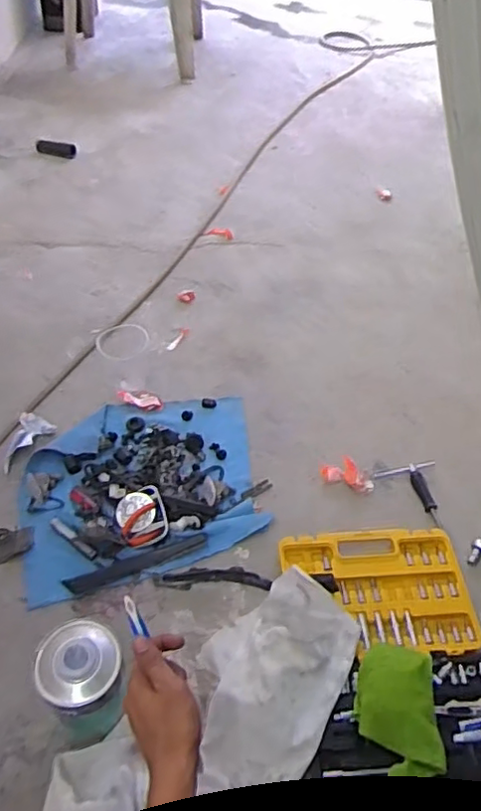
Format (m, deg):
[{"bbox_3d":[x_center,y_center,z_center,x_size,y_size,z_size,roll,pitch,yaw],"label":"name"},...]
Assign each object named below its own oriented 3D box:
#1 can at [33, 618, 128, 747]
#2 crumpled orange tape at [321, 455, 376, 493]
[{"bbox_3d":[-0.192,0.343,0.784,0.099,0.144,0.108,-16,50,-18],"label":"can"},{"bbox_3d":[0.186,0.117,1.094,0.091,0.030,0.042,17,47,11],"label":"crumpled orange tape"}]

